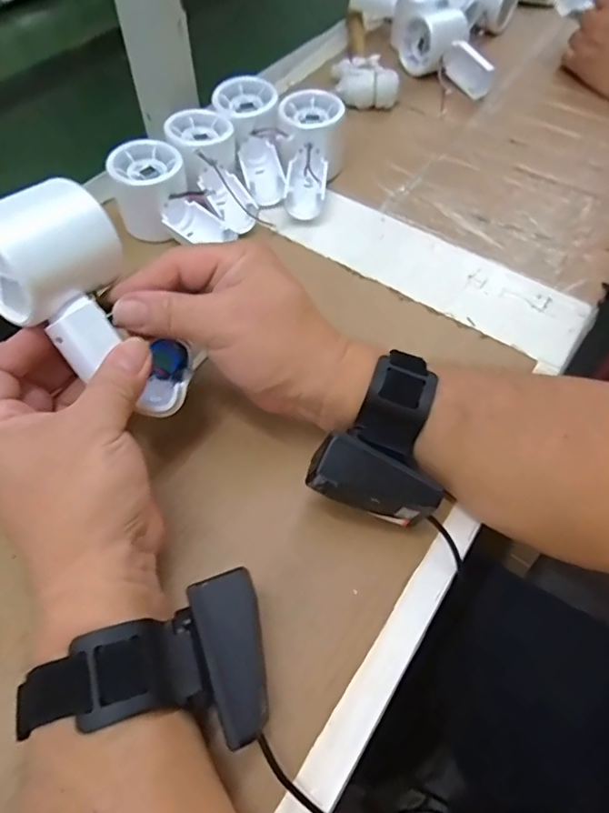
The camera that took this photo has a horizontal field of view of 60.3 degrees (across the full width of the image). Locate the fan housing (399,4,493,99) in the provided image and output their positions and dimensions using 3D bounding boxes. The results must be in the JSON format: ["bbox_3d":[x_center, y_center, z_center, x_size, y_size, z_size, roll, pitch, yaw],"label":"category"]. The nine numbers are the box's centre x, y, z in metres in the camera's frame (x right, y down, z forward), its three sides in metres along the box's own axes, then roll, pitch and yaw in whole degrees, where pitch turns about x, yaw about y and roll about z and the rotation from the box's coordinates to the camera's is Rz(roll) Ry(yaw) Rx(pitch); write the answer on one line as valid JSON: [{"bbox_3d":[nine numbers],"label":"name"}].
[{"bbox_3d":[0.162,-0.400,0.588,0.059,0.057,0.119,-31,62,-20],"label":"fan housing"}]

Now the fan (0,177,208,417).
[{"bbox_3d":[-0.116,-0.054,0.286,0.055,0.129,0.060,-2,46,44],"label":"fan"}]

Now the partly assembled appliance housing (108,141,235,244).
[{"bbox_3d":[-0.110,-0.162,0.424,0.058,0.057,0.102,-36,64,-23],"label":"partly assembled appliance housing"}]

